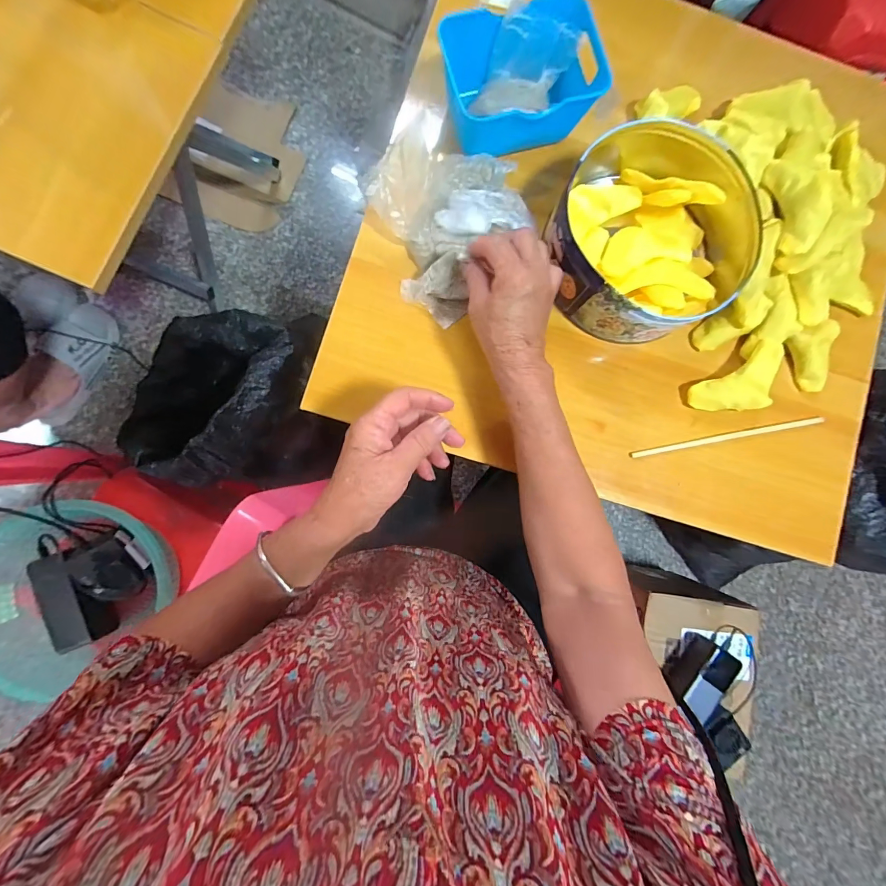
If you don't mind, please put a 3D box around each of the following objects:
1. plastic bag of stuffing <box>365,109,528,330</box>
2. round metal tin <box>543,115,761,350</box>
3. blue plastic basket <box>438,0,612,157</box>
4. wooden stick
[{"bbox_3d":[0.017,-0.216,0.376,0.142,0.071,0.153,-21,90,-4],"label":"plastic bag of stuffing"},{"bbox_3d":[0.209,-0.205,0.389,0.184,0.067,0.193,1,83,-6],"label":"round metal tin"},{"bbox_3d":[0.077,-0.364,0.387,0.151,0.053,0.108,-14,84,-8],"label":"blue plastic basket"},{"bbox_3d":[0.311,-0.007,0.420,0.220,0.006,0.009,-10,84,-7],"label":"wooden stick"}]

